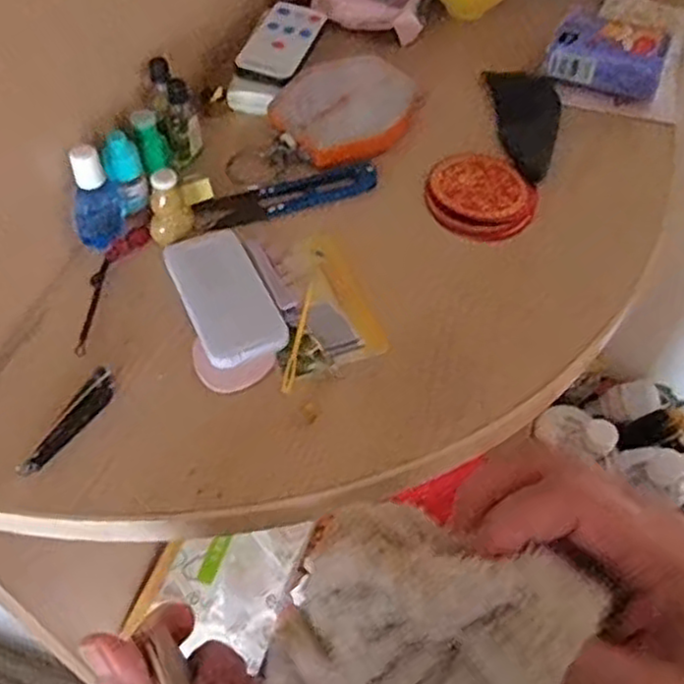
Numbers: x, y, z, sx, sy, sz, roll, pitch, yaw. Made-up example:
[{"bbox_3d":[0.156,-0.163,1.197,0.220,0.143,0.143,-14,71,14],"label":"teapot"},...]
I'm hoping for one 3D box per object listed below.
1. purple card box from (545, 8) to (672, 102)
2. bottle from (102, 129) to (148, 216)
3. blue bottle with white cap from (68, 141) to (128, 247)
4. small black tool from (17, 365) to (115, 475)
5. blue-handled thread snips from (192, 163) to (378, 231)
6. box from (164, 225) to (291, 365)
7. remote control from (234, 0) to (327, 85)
[{"bbox_3d":[0.181,-0.197,0.487,0.073,0.028,0.055,20,55,13],"label":"purple card box"},{"bbox_3d":[-0.115,-0.089,0.386,0.017,0.040,0.021,-11,54,-10],"label":"bottle"},{"bbox_3d":[-0.125,-0.073,0.367,0.024,0.050,0.023,-16,54,-13],"label":"blue bottle with white cap"},{"bbox_3d":[-0.118,0.035,0.317,0.011,0.009,0.057,22,55,14],"label":"small black tool"},{"bbox_3d":[-0.031,-0.084,0.413,0.106,0.006,0.027,-17,55,-15],"label":"blue-handled thread snips"},{"bbox_3d":[-0.059,-0.024,0.365,0.041,0.007,0.083,-21,56,-17],"label":"box"},{"bbox_3d":[-0.039,-0.200,0.484,0.042,0.010,0.093,12,53,8],"label":"remote control"}]

